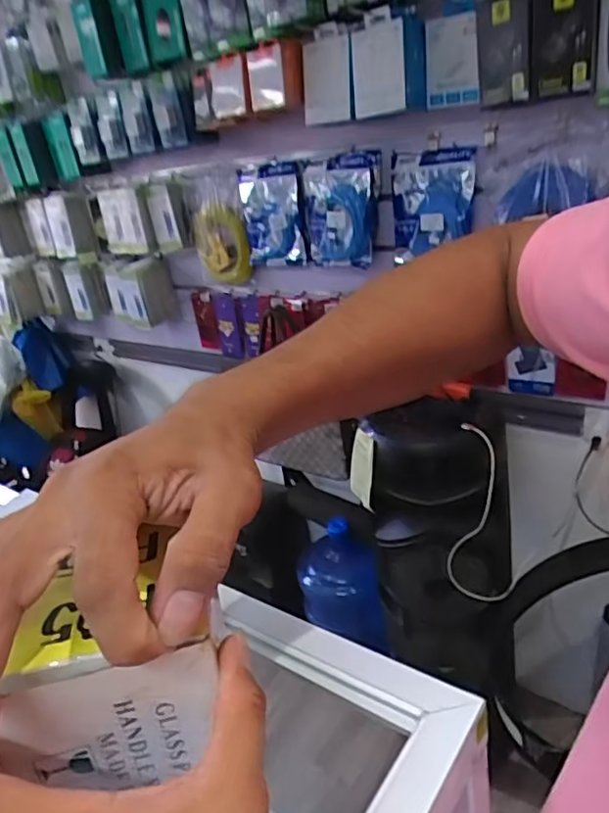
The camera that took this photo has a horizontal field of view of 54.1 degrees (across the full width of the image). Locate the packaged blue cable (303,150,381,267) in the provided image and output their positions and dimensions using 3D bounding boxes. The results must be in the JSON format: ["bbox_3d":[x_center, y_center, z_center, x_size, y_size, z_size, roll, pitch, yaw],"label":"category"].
[{"bbox_3d":[0.069,-0.403,1.240,0.171,0.237,0.040,12,38,21],"label":"packaged blue cable"}]

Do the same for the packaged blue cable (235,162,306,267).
[{"bbox_3d":[-0.068,-0.422,1.334,0.184,0.225,0.022,14,37,34],"label":"packaged blue cable"}]

